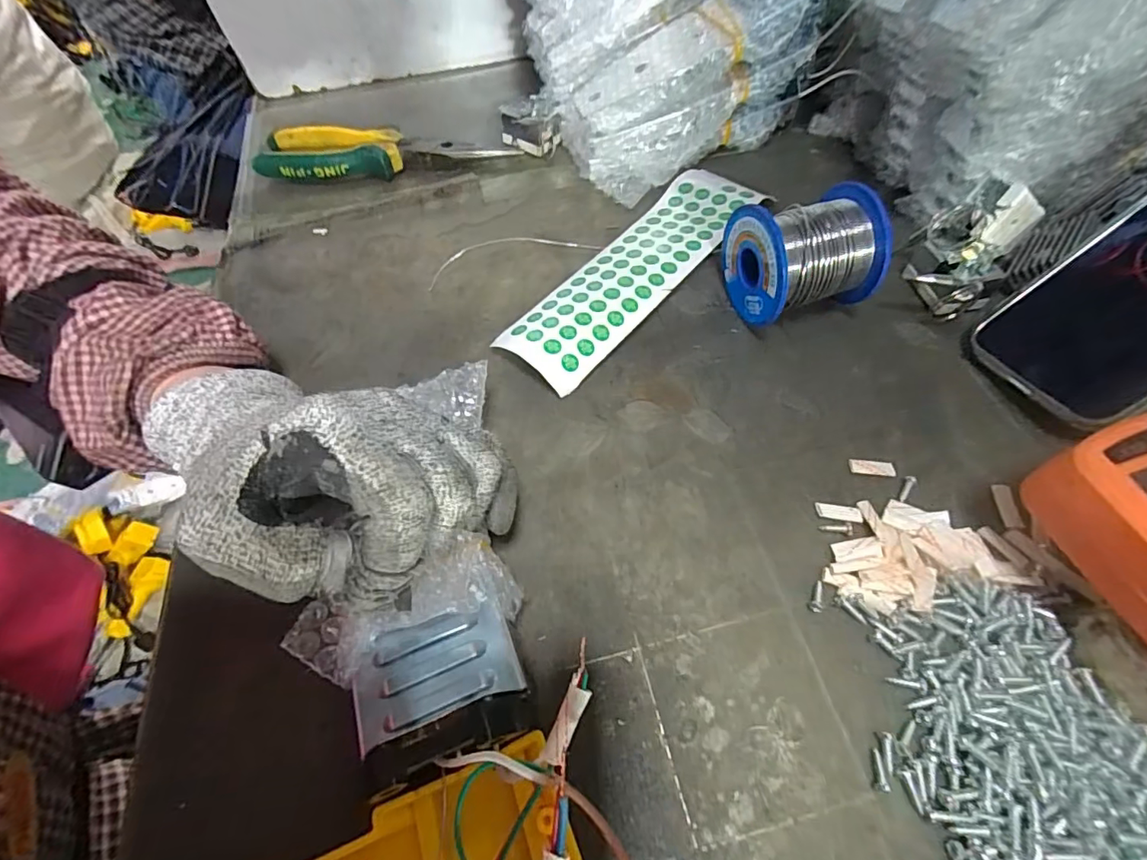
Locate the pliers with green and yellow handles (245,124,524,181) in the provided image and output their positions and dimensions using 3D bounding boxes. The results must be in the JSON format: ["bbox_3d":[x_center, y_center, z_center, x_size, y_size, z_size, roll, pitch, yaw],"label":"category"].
[{"bbox_3d":[-0.146,-0.210,0.389,0.192,0.021,0.042,2,59,5],"label":"pliers with green and yellow handles"}]

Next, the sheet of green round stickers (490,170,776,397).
[{"bbox_3d":[0.041,-0.103,0.316,0.060,0.016,0.201,38,69,23],"label":"sheet of green round stickers"}]

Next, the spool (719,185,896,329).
[{"bbox_3d":[0.130,-0.095,0.287,0.076,0.056,0.066,-14,59,-4],"label":"spool"}]

